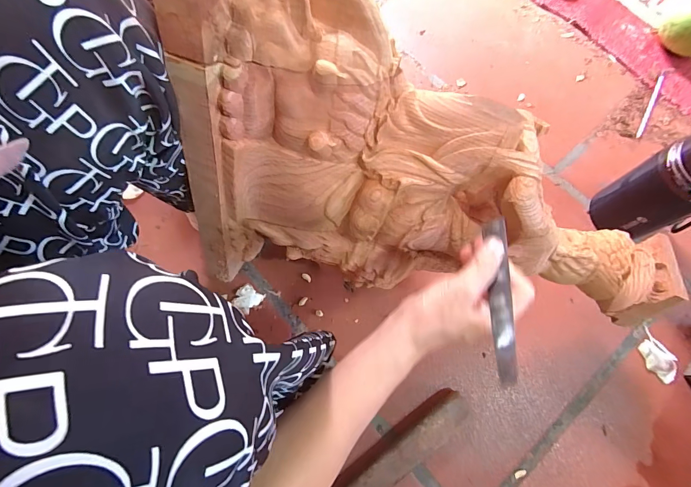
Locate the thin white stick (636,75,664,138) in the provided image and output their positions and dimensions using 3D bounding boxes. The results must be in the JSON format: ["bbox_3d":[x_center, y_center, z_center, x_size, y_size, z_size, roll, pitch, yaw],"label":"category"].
[{"bbox_3d":[0.585,-0.264,0.670,0.010,0.006,0.156,28,76,9],"label":"thin white stick"}]

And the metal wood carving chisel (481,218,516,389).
[{"bbox_3d":[0.127,0.043,0.286,0.015,0.008,0.135,7,64,3],"label":"metal wood carving chisel"}]

